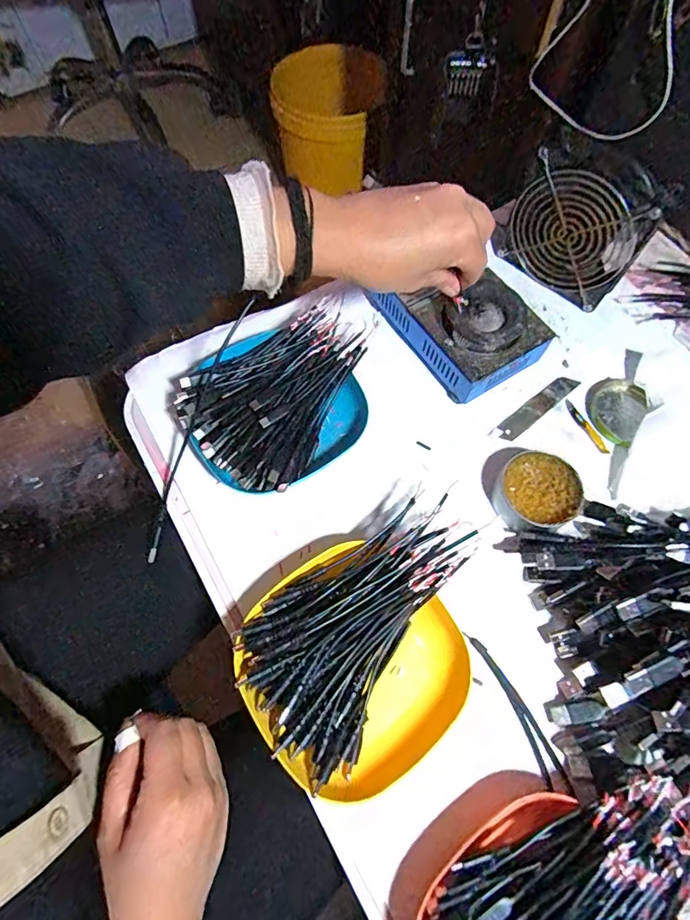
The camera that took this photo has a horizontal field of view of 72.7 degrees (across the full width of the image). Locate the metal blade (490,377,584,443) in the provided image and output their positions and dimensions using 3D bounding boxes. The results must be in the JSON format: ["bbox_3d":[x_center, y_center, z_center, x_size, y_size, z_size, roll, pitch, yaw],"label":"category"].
[{"bbox_3d":[0.174,-0.047,0.428,0.101,0.004,0.019,-37,72,-14],"label":"metal blade"}]

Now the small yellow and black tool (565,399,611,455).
[{"bbox_3d":[0.216,-0.030,0.419,0.009,0.004,0.059,-24,69,-10],"label":"small yellow and black tool"}]

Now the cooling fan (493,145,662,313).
[{"bbox_3d":[0.207,-0.212,0.441,0.130,0.110,0.030,36,72,14],"label":"cooling fan"}]

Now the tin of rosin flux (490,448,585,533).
[{"bbox_3d":[0.155,0.027,0.381,0.063,0.027,0.062,0,67,0],"label":"tin of rosin flux"}]

